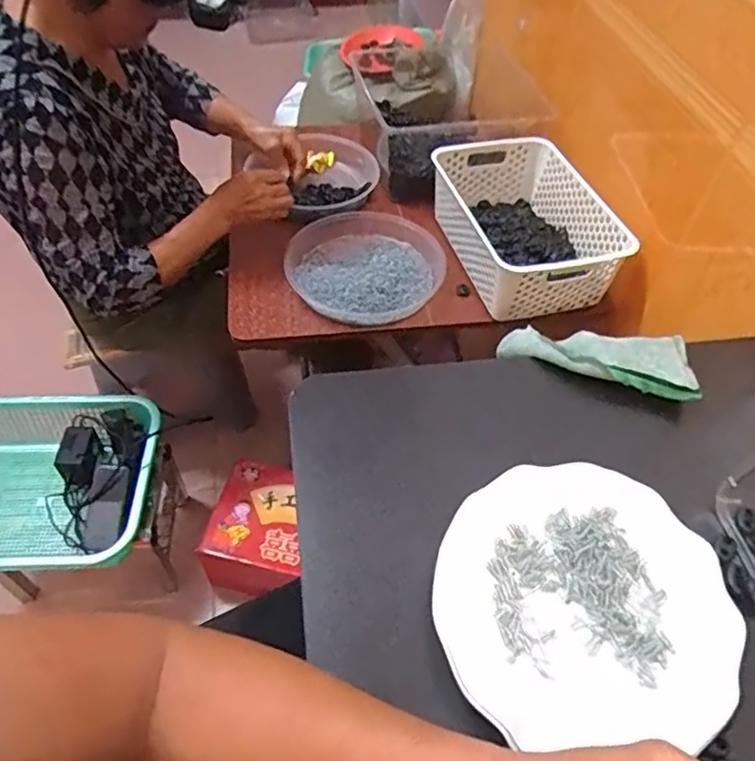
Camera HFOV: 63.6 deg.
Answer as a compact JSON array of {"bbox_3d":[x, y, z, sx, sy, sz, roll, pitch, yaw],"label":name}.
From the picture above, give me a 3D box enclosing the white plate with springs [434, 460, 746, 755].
[{"bbox_3d":[0.131,0.136,0.391,0.179,0.026,0.166,1,50,-1],"label":"white plate with springs"}]

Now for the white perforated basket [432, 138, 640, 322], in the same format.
[{"bbox_3d":[0.221,-0.236,0.931,0.202,0.101,0.304,-12,52,-12],"label":"white perforated basket"}]

